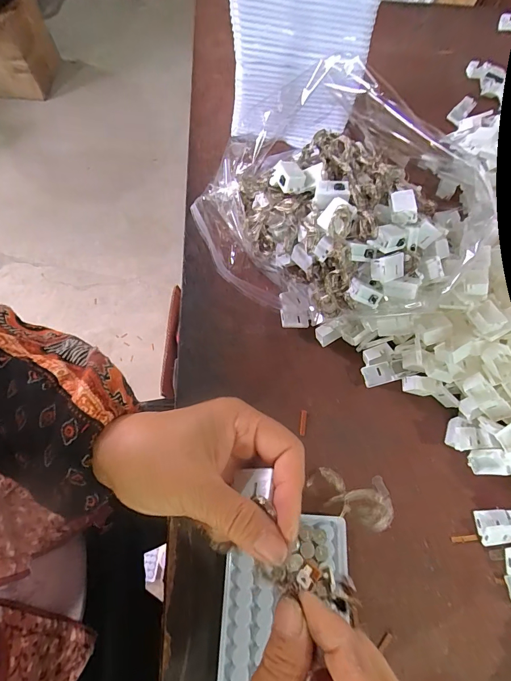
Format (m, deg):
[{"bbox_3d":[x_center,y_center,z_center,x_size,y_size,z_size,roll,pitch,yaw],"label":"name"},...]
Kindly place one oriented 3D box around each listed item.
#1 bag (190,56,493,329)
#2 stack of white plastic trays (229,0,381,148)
[{"bbox_3d":[0.072,-0.102,0.323,0.204,0.123,0.201,-30,73,-13],"label":"bag"},{"bbox_3d":[0.043,-0.300,0.360,0.130,0.152,0.081,7,69,0],"label":"stack of white plastic trays"}]

